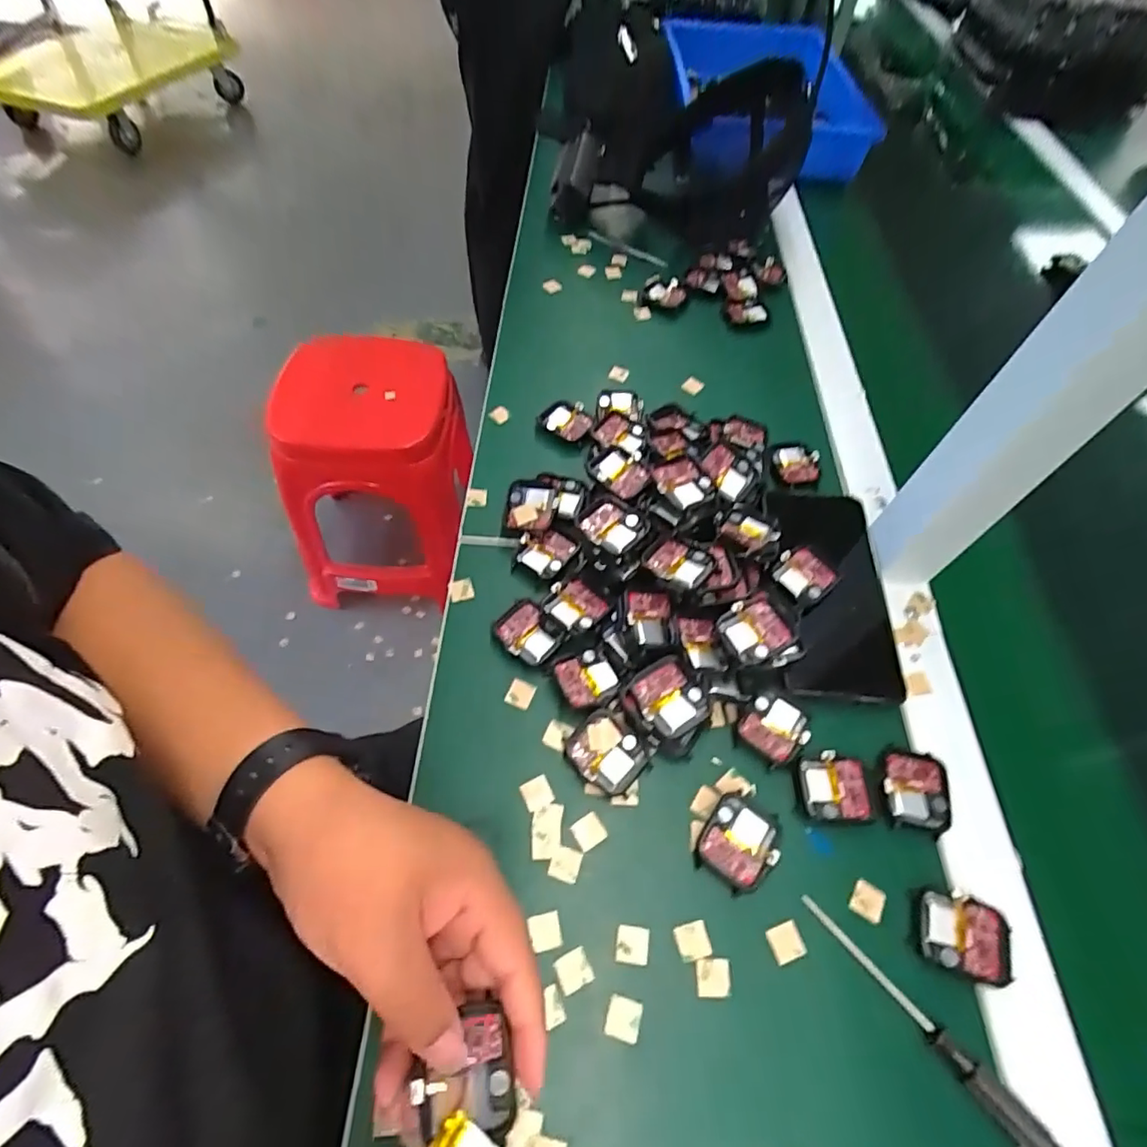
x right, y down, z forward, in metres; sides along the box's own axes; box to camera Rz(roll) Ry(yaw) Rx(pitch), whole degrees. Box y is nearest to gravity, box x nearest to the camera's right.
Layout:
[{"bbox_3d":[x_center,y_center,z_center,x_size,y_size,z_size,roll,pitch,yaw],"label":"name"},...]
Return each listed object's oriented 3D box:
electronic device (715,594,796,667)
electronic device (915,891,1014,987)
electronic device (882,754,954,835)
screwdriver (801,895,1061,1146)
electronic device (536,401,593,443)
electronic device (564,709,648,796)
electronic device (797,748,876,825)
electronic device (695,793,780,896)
[{"bbox_3d":[0.115,0.034,0.353,0.044,0.009,0.037,-18,61,-16],"label":"electronic device"},{"bbox_3d":[0.200,0.186,0.294,0.042,0.009,0.037,18,58,6],"label":"electronic device"},{"bbox_3d":[0.197,0.125,0.332,0.037,0.006,0.042,11,58,2],"label":"electronic device"},{"bbox_3d":[0.165,0.213,0.273,0.012,0.011,0.131,-36,67,-24],"label":"screwdriver"},{"bbox_3d":[-0.003,-0.127,0.477,0.044,0.014,0.032,31,60,14],"label":"electronic device"},{"bbox_3d":[0.020,0.103,0.335,0.041,0.013,0.042,37,62,17],"label":"electronic device"},{"bbox_3d":[0.150,0.123,0.328,0.038,0.005,0.037,2,58,-3],"label":"electronic device"},{"bbox_3d":[0.090,0.147,0.312,0.037,0.010,0.043,34,61,16],"label":"electronic device"}]

